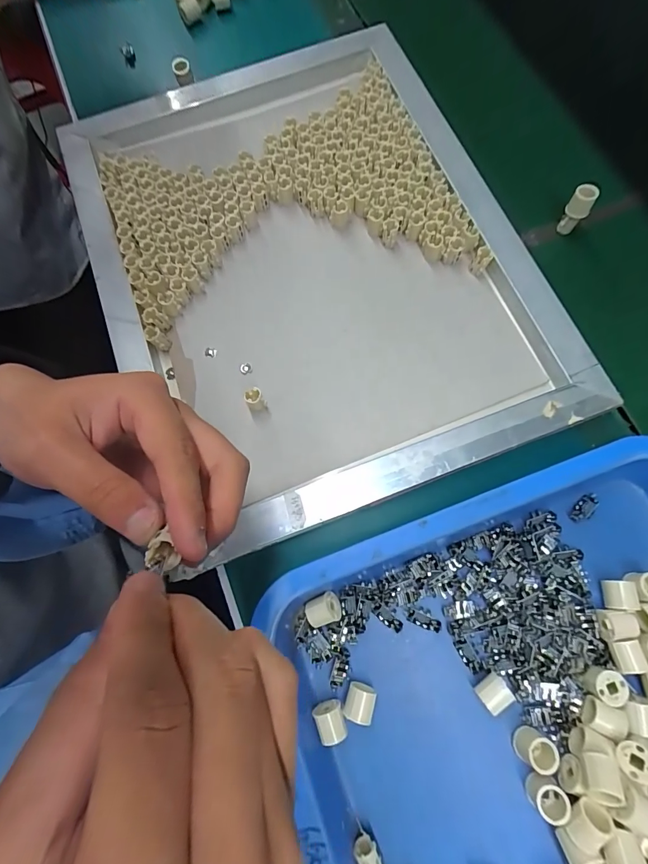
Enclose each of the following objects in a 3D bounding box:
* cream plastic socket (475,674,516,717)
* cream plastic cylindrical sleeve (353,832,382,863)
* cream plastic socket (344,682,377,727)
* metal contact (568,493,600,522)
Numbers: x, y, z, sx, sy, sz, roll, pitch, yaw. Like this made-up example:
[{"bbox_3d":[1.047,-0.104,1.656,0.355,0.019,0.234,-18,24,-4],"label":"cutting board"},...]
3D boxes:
[{"bbox_3d":[0.111,0.170,0.255,0.018,0.022,0.019,-32,76,-7],"label":"cream plastic socket"},{"bbox_3d":[0.028,0.264,0.239,0.013,0.018,0.022,-24,75,-5],"label":"cream plastic cylindrical sleeve"},{"bbox_3d":[0.024,0.180,0.261,0.018,0.019,0.020,17,75,6],"label":"cream plastic socket"},{"bbox_3d":[0.199,0.058,0.296,0.028,0.004,0.013,-43,78,-10],"label":"metal contact"}]

